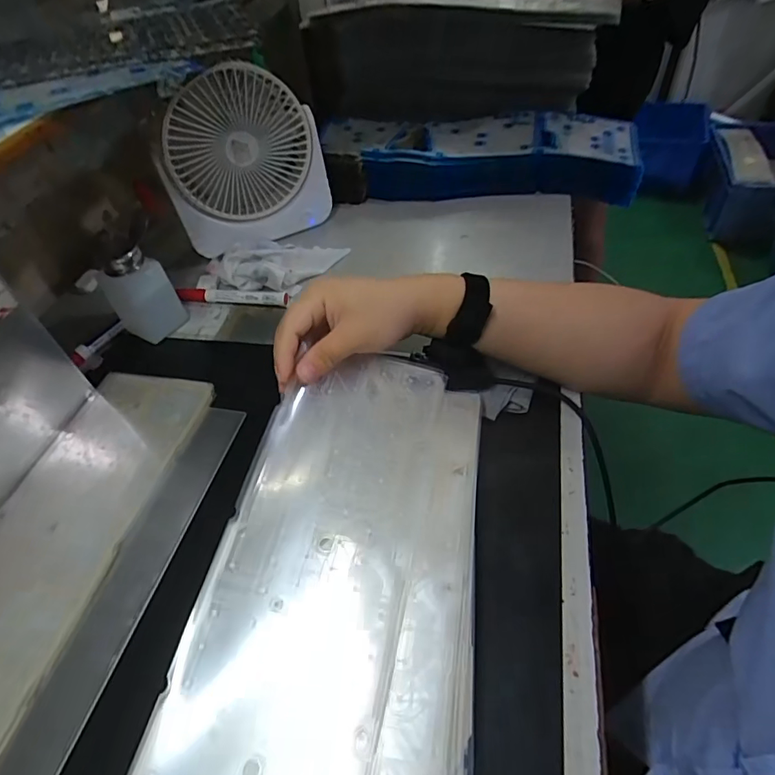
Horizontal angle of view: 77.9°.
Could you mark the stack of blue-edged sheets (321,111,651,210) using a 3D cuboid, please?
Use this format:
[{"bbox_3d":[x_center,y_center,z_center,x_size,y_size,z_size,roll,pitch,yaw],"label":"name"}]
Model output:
[{"bbox_3d":[0.124,-0.337,0.690,0.434,0.063,0.150,-1,49,5],"label":"stack of blue-edged sheets"}]

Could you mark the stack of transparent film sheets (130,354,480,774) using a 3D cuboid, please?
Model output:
[{"bbox_3d":[-0.042,0.154,0.282,0.191,0.023,0.426,8,53,7],"label":"stack of transparent film sheets"}]

